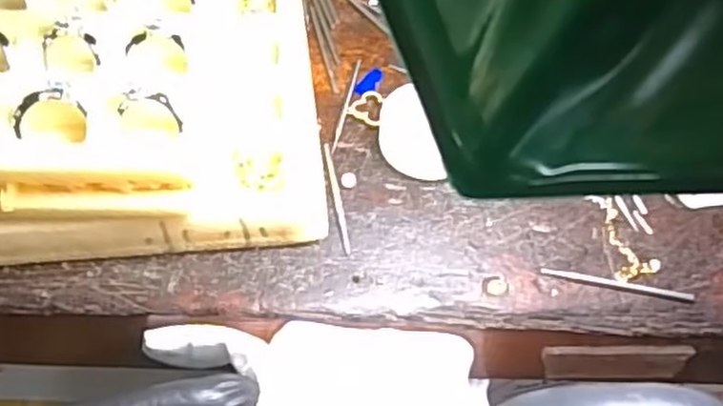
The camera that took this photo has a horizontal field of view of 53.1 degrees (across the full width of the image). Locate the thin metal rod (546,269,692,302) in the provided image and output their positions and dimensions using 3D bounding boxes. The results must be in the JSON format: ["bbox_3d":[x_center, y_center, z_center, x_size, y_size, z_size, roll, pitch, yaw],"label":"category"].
[{"bbox_3d":[0.076,0.024,0.216,0.044,0.004,0.004,11,55,4],"label":"thin metal rod"}]

